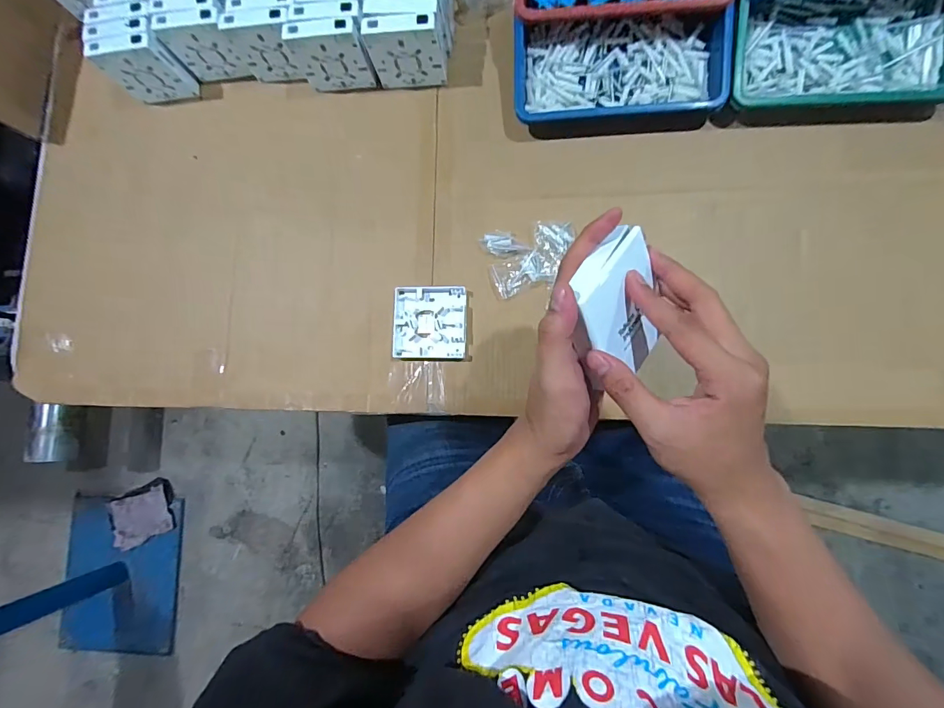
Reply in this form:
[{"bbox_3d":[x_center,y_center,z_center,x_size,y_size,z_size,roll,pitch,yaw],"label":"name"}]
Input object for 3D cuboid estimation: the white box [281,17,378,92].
[{"bbox_3d":[-0.173,-0.370,0.527,0.086,0.087,0.024,-2,83,6],"label":"white box"}]

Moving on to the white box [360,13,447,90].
[{"bbox_3d":[-0.080,-0.366,0.516,0.087,0.085,0.022,2,84,7],"label":"white box"}]

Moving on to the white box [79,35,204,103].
[{"bbox_3d":[-0.426,-0.371,0.552,0.089,0.092,0.024,-7,83,6],"label":"white box"}]

